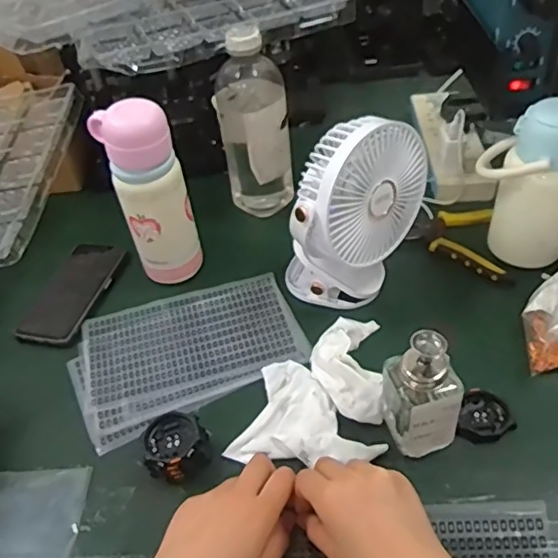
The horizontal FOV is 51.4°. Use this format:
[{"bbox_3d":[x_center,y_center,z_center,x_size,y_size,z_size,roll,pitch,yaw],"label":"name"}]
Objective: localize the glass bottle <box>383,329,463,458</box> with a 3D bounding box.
[{"bbox_3d":[0.120,0.095,0.493,0.052,0.120,0.054,-12,43,-6],"label":"glass bottle"}]

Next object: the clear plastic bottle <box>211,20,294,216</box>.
[{"bbox_3d":[-0.030,-0.182,0.717,0.085,0.234,0.072,-6,43,0],"label":"clear plastic bottle"}]

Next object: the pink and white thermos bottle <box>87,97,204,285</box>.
[{"bbox_3d":[-0.141,-0.093,0.648,0.076,0.211,0.060,-19,45,-13],"label":"pink and white thermos bottle"}]

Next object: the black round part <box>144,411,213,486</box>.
[{"bbox_3d":[-0.090,0.151,0.524,0.055,0.037,0.053,-4,43,3],"label":"black round part"}]

